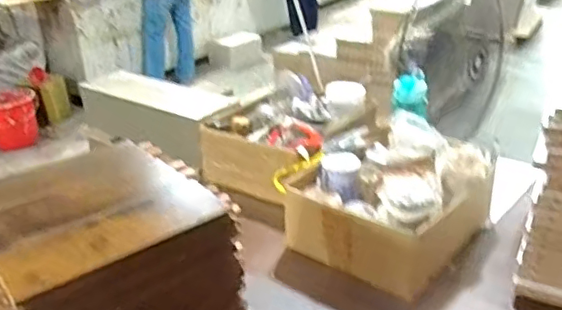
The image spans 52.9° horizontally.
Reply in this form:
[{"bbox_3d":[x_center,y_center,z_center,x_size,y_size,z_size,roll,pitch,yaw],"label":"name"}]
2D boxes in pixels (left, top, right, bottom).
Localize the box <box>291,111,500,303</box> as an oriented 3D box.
[{"bbox_3d":[0.181,0.072,0.941,0.247,0.158,0.288,20,35,39],"label":"box"}]

